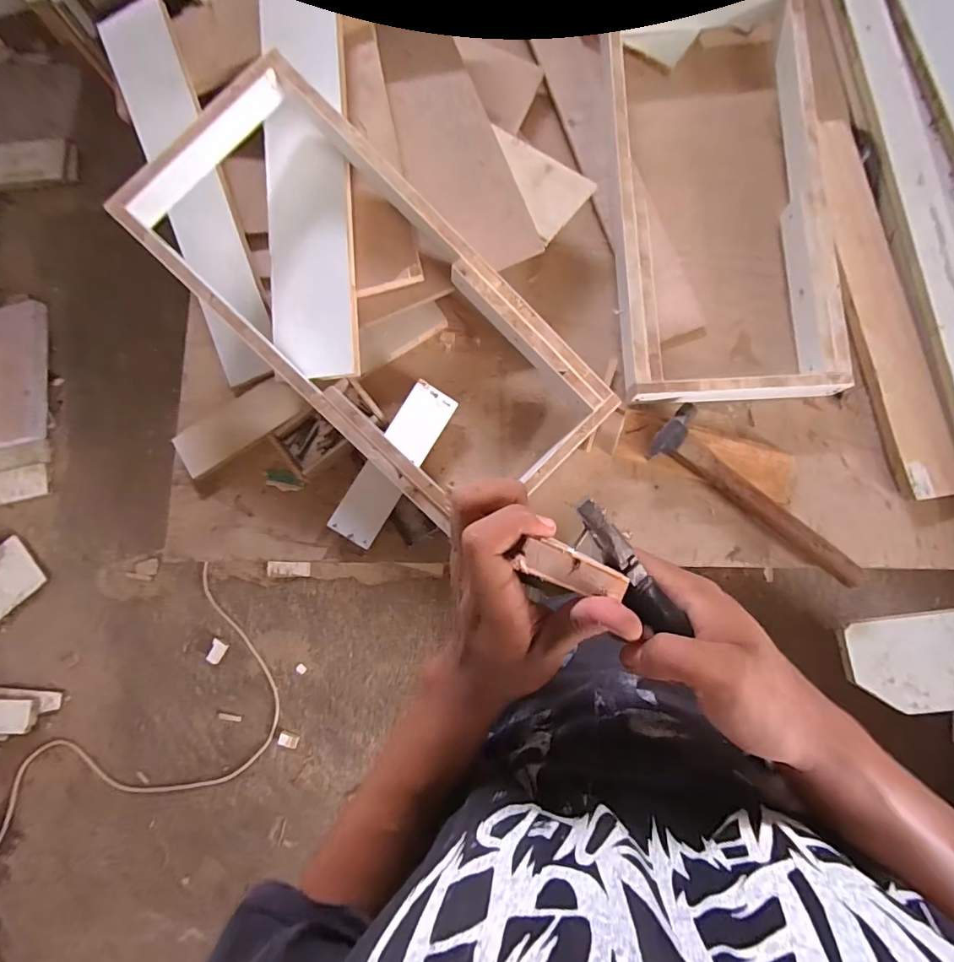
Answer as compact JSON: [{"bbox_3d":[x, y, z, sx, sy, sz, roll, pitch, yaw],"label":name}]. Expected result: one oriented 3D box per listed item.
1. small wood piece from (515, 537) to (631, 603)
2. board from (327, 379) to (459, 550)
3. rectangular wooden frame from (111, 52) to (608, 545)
[{"bbox_3d":[0.052,0.046,0.247,0.062,0.004,0.021,21,83,-13],"label":"small wood piece"},{"bbox_3d":[-0.115,-0.025,0.666,0.066,0.015,0.241,32,88,-12],"label":"board"},{"bbox_3d":[-0.127,-0.208,0.626,0.625,0.071,0.287,43,90,-6],"label":"rectangular wooden frame"}]

